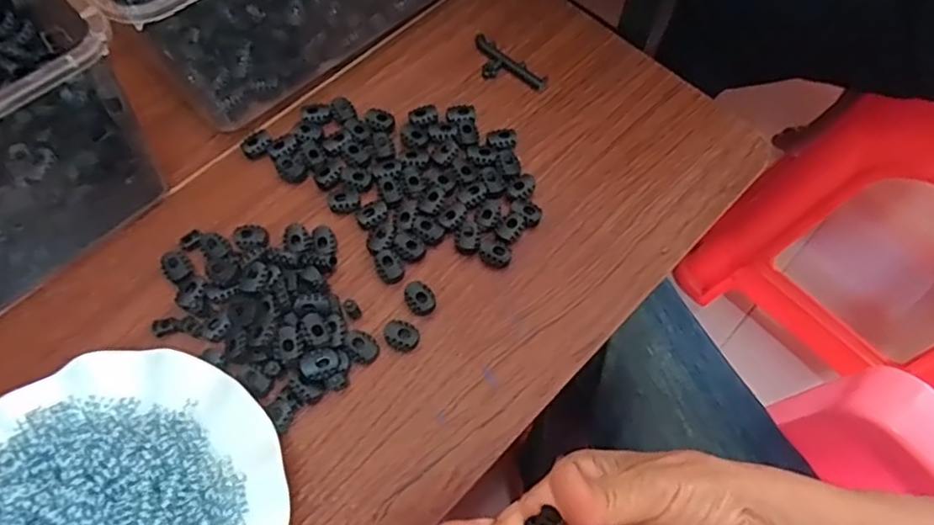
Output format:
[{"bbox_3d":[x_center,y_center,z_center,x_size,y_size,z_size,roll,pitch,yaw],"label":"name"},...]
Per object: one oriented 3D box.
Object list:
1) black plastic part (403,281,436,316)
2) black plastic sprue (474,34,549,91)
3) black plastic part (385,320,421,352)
[{"bbox_3d":[-0.031,0.023,0.396,0.017,0.008,0.024,-28,69,-14],"label":"black plastic part"},{"bbox_3d":[0.029,-0.154,0.485,0.070,0.007,0.029,37,69,14],"label":"black plastic sprue"},{"bbox_3d":[-0.041,0.046,0.385,0.022,0.009,0.017,27,67,10],"label":"black plastic part"}]

